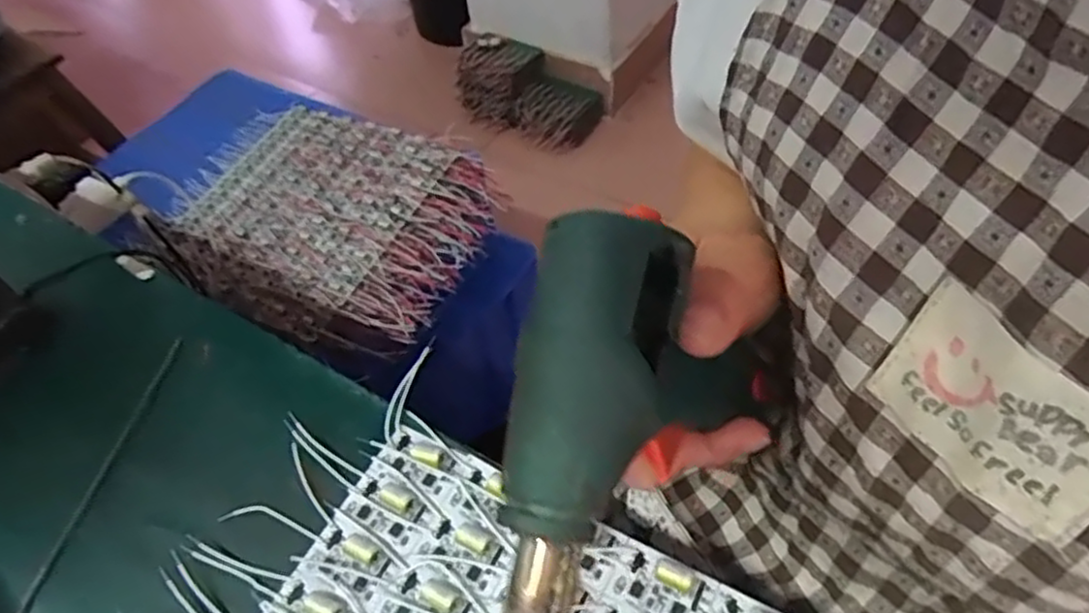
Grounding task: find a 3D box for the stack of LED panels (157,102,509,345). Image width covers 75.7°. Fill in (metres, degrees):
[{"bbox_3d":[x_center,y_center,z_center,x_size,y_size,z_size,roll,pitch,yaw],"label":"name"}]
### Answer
[{"bbox_3d":[-0.254,-0.108,0.778,0.392,0.032,0.280,21,56,20],"label":"stack of LED panels"}]

